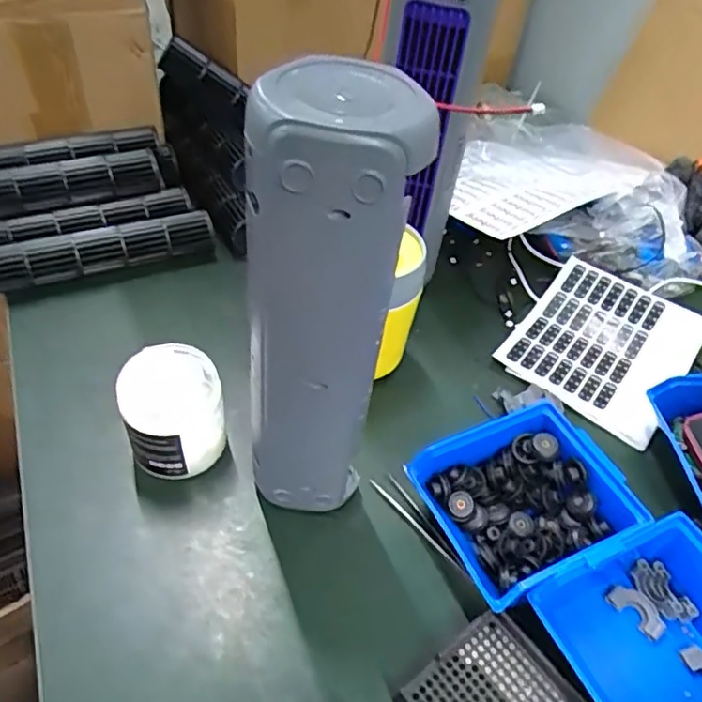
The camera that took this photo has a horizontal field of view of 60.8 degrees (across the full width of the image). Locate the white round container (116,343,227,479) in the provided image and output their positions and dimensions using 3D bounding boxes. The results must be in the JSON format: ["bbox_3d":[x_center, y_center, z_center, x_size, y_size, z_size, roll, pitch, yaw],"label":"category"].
[{"bbox_3d":[-0.135,0.049,0.464,0.070,0.083,0.072,4,48,-4],"label":"white round container"}]

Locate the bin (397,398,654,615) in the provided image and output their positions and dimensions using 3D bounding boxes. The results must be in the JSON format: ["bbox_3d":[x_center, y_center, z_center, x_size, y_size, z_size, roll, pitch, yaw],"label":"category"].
[{"bbox_3d":[0.128,0.113,0.444,0.138,0.065,0.116,-17,52,-21],"label":"bin"}]

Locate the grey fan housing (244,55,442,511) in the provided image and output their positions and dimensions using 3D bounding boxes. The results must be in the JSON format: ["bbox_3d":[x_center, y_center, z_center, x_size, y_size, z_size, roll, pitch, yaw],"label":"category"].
[{"bbox_3d":[-0.021,-0.004,0.373,0.084,0.316,0.070,1,48,-6],"label":"grey fan housing"}]

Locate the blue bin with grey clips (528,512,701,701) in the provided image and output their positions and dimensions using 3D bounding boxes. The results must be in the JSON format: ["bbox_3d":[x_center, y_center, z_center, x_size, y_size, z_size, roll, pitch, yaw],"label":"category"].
[{"bbox_3d":[0.202,0.184,0.386,0.139,0.070,0.125,-20,53,-23],"label":"blue bin with grey clips"}]

